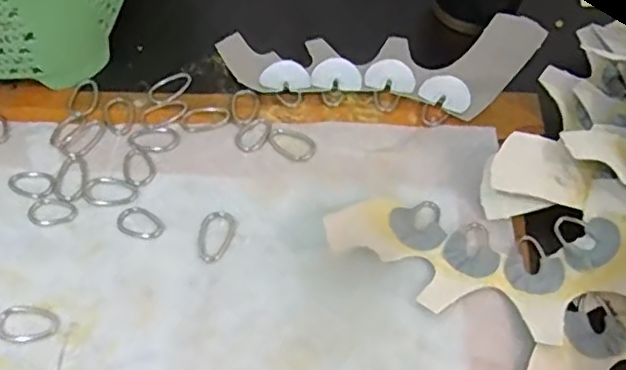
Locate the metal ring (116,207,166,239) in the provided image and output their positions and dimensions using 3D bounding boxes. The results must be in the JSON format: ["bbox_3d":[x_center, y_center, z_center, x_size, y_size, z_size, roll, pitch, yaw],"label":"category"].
[{"bbox_3d":[-0.105,0.023,0.389,0.030,0.004,0.019,20,59,14],"label":"metal ring"}]

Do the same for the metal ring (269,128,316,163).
[{"bbox_3d":[-0.014,-0.028,0.417,0.034,0.004,0.022,32,63,20],"label":"metal ring"}]

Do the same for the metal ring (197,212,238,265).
[{"bbox_3d":[-0.059,0.030,0.383,0.021,0.004,0.034,13,58,9],"label":"metal ring"}]

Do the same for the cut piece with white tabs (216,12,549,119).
[{"bbox_3d":[0.050,-0.084,0.452,0.228,0.014,0.077,-1,57,0],"label":"cut piece with white tabs"}]

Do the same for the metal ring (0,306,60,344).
[{"bbox_3d":[-0.161,0.079,0.357,0.036,0.004,0.021,-2,57,0],"label":"metal ring"}]

